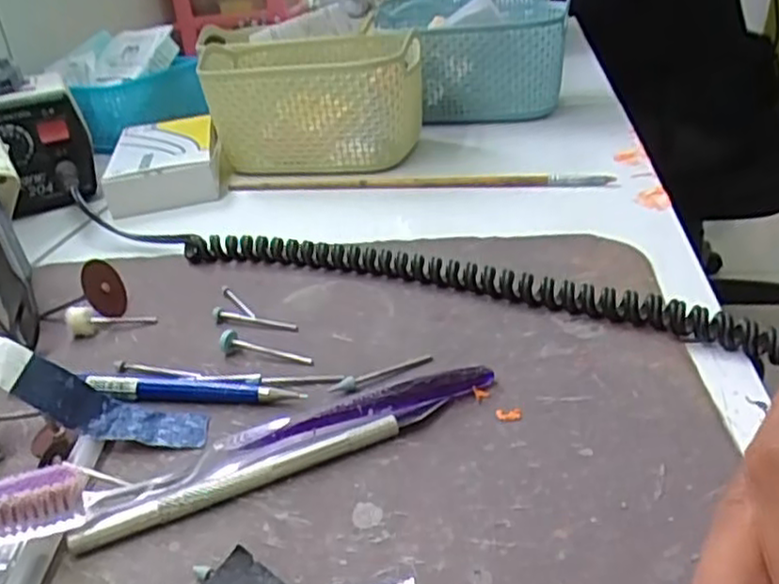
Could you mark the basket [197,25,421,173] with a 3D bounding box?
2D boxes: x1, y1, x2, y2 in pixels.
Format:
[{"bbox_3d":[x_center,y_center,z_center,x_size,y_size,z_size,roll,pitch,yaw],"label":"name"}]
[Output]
[{"bbox_3d":[-0.062,-0.151,0.584,0.176,0.086,0.138,-2,28,9],"label":"basket"}]

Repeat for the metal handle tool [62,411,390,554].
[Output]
[{"bbox_3d":[-0.050,0.065,0.248,0.113,0.008,0.009,-17,29,-18],"label":"metal handle tool"}]

